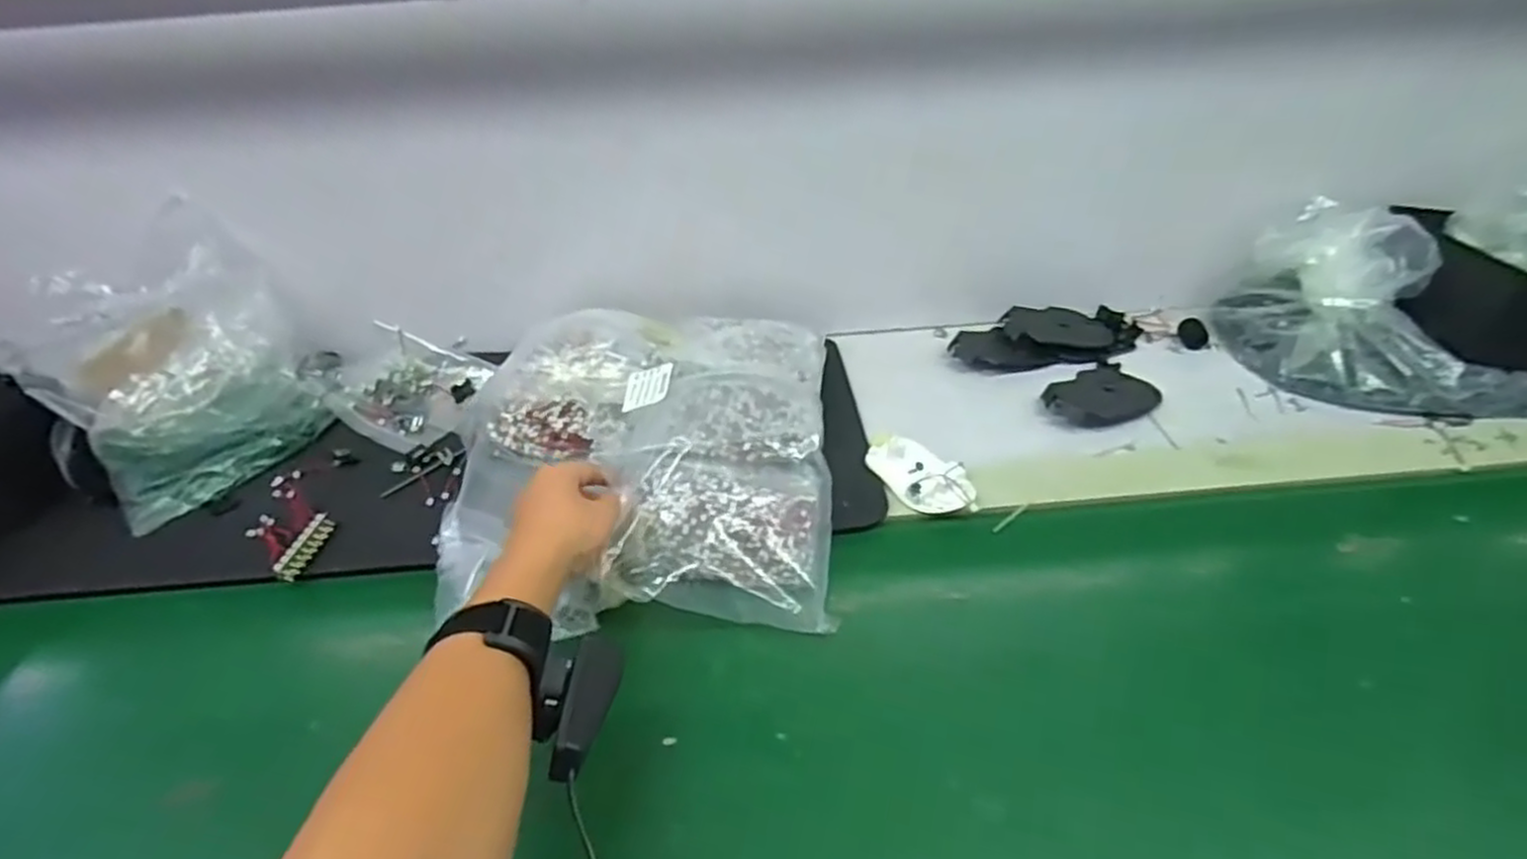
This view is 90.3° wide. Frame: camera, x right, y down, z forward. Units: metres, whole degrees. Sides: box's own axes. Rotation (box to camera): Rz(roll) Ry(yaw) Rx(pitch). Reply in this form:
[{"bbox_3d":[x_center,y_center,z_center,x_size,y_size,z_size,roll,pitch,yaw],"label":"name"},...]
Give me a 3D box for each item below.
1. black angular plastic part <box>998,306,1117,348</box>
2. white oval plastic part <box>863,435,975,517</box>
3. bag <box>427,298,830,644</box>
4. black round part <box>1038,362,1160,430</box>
[{"bbox_3d":[0.307,-0.106,0.786,0.116,0.013,0.068,2,47,-5],"label":"black angular plastic part"},{"bbox_3d":[0.127,0.036,0.629,0.051,0.018,0.102,-24,43,-25],"label":"white oval plastic part"},{"bbox_3d":[-0.097,0.012,0.619,0.292,0.080,0.311,-1,38,3],"label":"bag"},{"bbox_3d":[0.319,-0.034,0.708,0.119,0.016,0.072,-26,44,-27],"label":"black round part"}]

